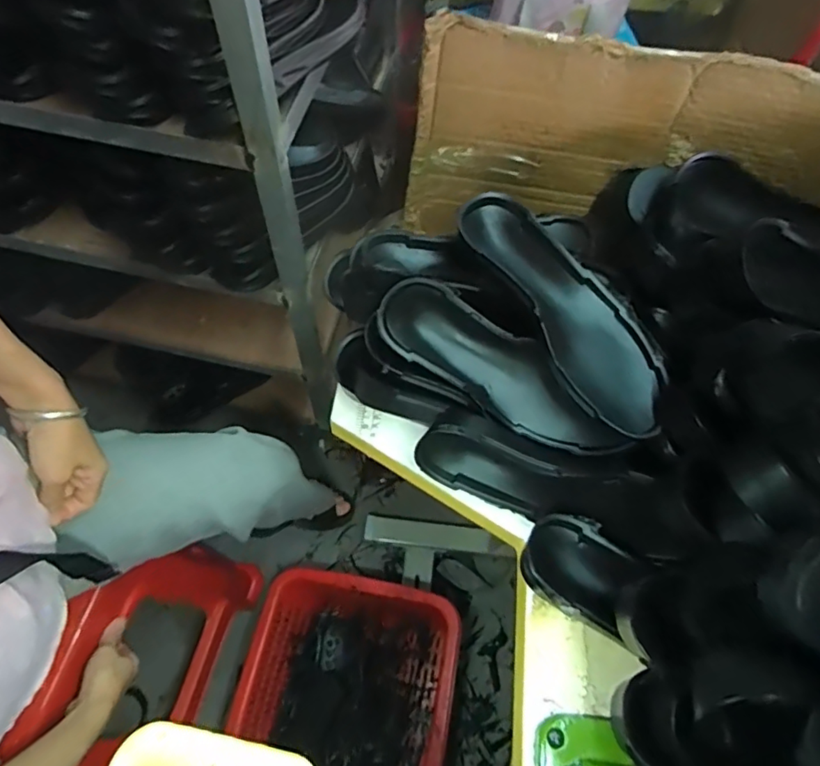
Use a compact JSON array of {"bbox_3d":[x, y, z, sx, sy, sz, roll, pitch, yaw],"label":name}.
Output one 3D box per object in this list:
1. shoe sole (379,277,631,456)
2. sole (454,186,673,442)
[{"bbox_3d":[0.085,-0.009,0.505,0.245,0.034,0.074,29,84,-2],"label":"shoe sole"},{"bbox_3d":[0.146,-0.073,0.496,0.086,0.036,0.256,-27,67,-16],"label":"sole"}]

